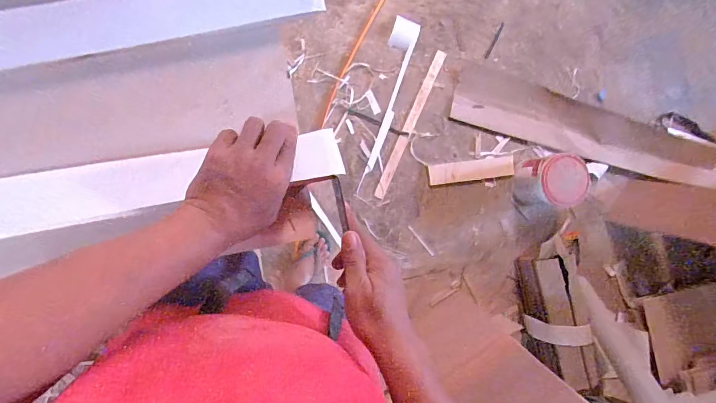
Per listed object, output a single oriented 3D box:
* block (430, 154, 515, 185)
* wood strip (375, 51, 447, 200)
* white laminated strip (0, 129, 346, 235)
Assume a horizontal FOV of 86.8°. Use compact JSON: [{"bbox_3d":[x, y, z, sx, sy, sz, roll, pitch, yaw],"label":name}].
[{"bbox_3d":[0.420,-0.114,1.393,0.326,0.014,0.075,-8,94,-9],"label":"block"},{"bbox_3d":[0.188,-0.273,1.358,0.035,0.016,0.560,23,89,-10],"label":"wood strip"},{"bbox_3d":[-0.260,-0.013,0.400,0.490,0.014,0.068,-11,65,-10],"label":"white laminated strip"}]

